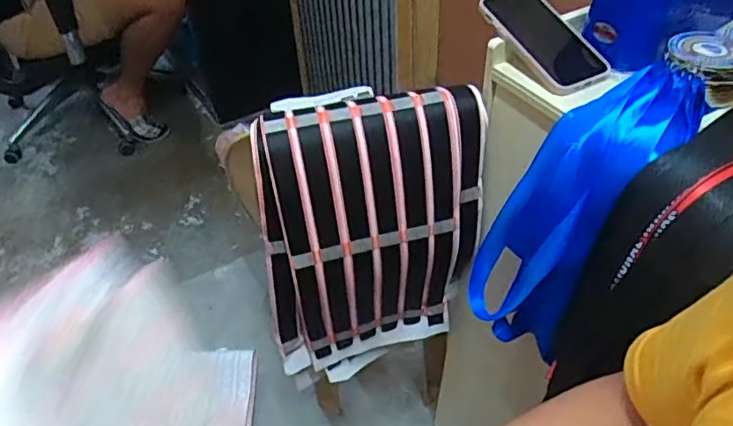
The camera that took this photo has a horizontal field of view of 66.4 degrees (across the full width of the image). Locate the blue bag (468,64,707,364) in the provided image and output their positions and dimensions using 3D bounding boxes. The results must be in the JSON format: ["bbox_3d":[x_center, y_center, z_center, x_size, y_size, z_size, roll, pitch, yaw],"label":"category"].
[{"bbox_3d":[0.215,0.007,0.591,0.083,0.337,0.116,2,37,-31],"label":"blue bag"}]

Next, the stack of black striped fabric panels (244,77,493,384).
[{"bbox_3d":[0.008,0.044,0.735,0.296,0.391,0.080,-15,45,-12],"label":"stack of black striped fabric panels"}]

